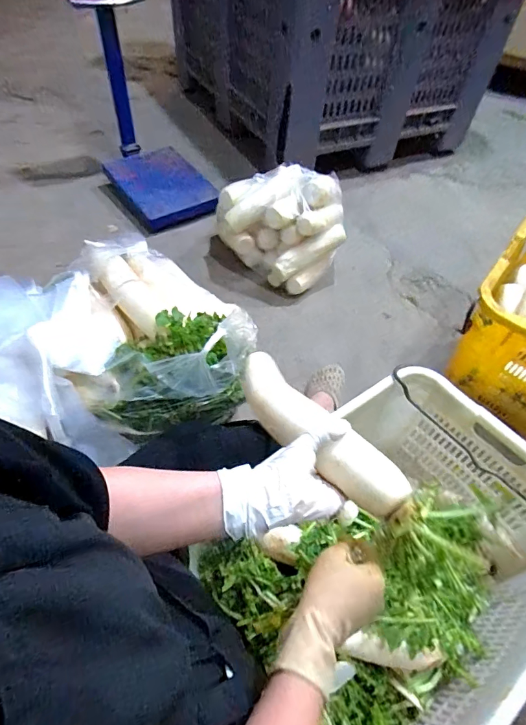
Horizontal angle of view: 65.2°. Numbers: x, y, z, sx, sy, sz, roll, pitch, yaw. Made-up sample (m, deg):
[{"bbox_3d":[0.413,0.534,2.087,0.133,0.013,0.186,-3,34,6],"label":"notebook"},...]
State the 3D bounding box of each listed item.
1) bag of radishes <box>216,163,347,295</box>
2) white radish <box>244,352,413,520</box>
[{"bbox_3d":[0.077,-0.446,1.275,0.343,0.260,0.332,36,58,20],"label":"bag of radishes"},{"bbox_3d":[0.053,0.074,0.503,0.074,0.062,0.269,-31,54,-25],"label":"white radish"}]

